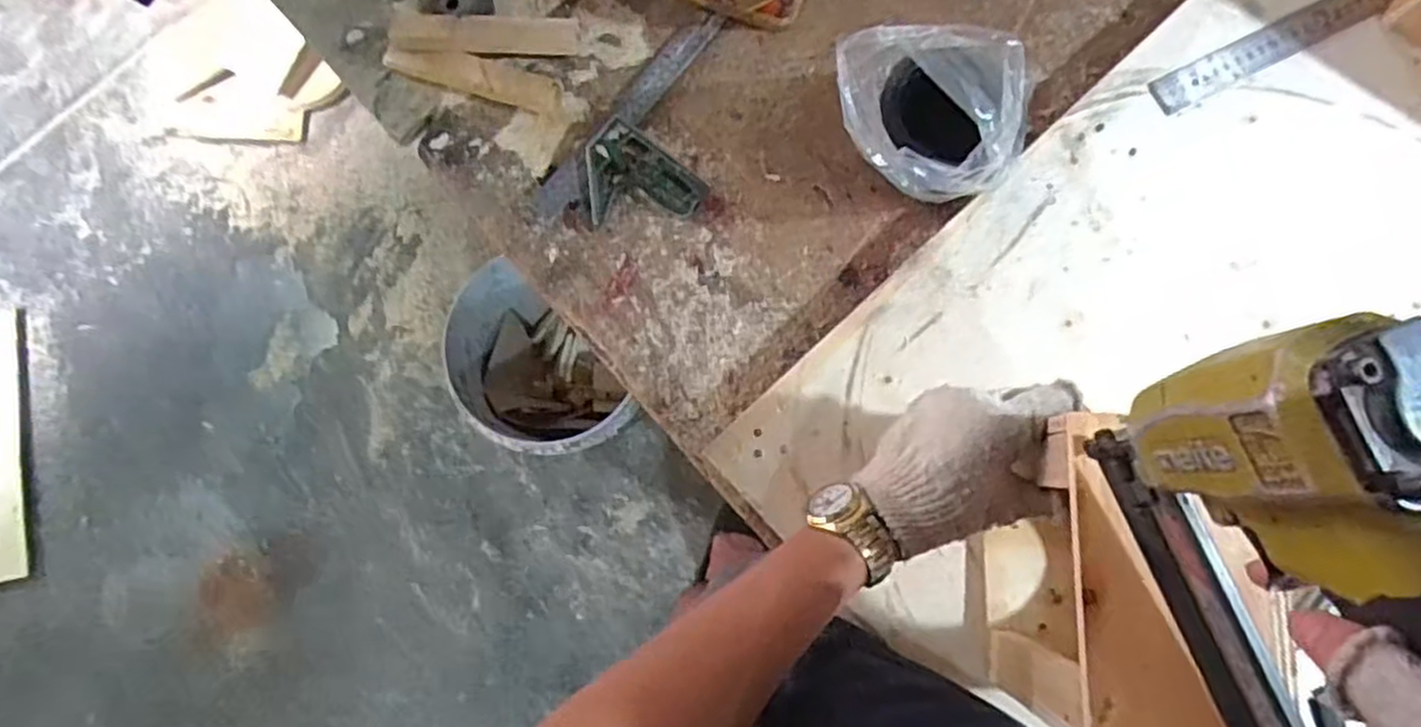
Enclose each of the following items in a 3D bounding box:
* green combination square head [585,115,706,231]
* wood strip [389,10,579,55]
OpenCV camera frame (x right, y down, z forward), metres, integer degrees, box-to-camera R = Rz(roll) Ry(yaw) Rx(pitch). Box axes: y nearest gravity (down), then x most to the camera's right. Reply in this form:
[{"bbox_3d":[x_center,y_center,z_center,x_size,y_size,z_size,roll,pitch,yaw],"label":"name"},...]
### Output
[{"bbox_3d":[-0.054,-0.159,0.627,0.093,0.018,0.080,-6,81,2],"label":"green combination square head"},{"bbox_3d":[-0.187,-0.275,0.635,0.150,0.012,0.031,-2,95,-13],"label":"wood strip"}]

